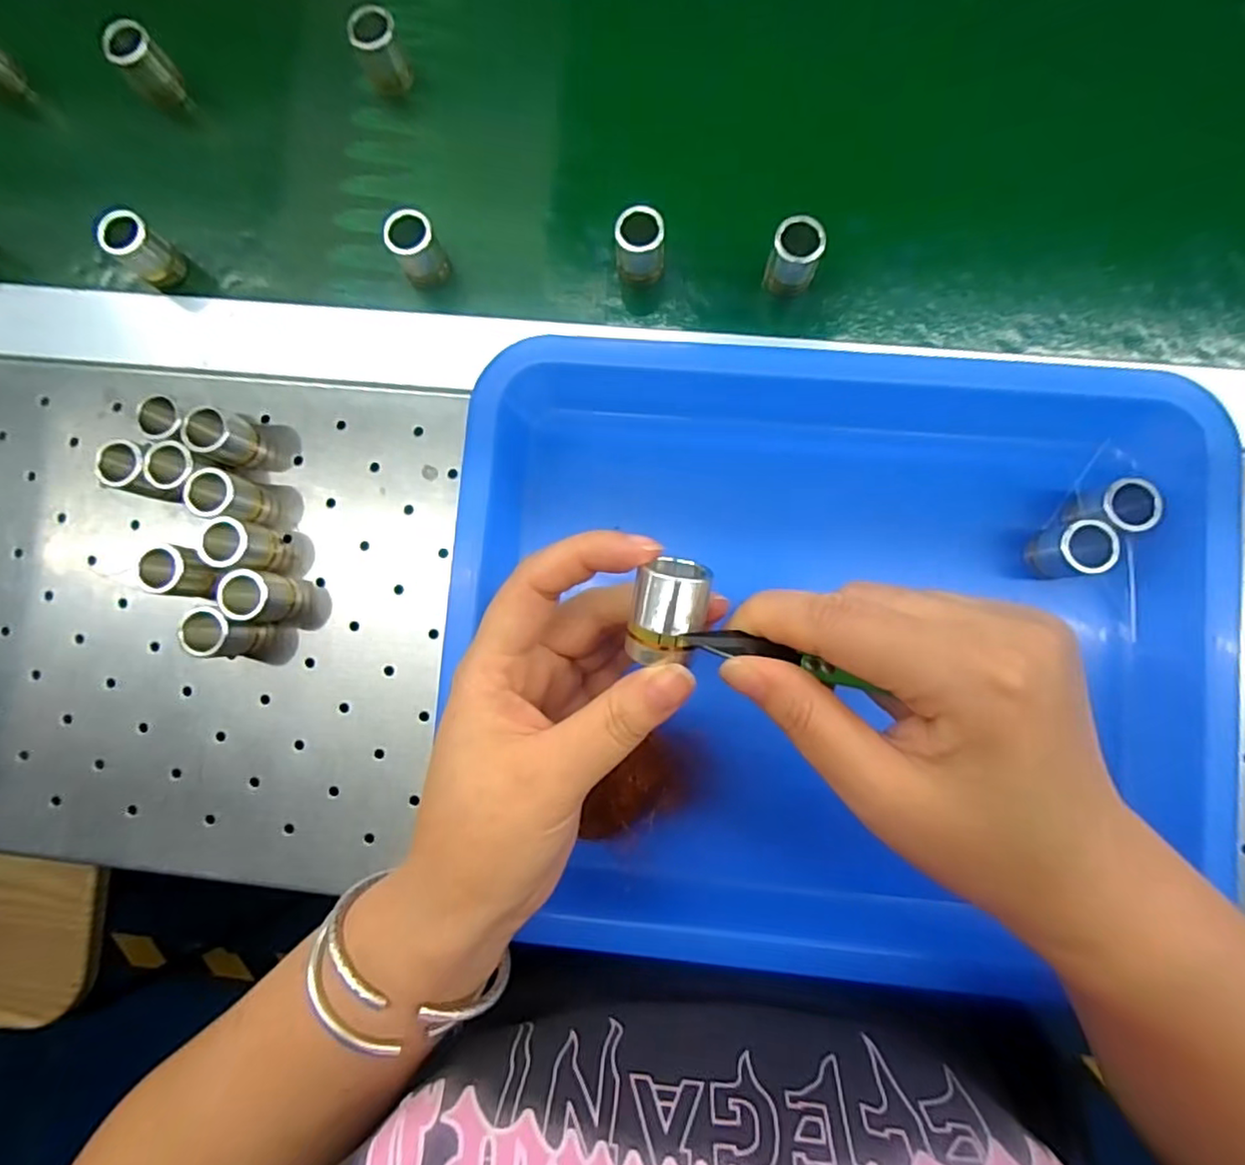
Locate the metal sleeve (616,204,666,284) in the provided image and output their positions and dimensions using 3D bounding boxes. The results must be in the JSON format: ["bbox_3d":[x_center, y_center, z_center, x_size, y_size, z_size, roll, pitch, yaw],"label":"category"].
[{"bbox_3d":[0.009,-0.161,0.307,0.023,0.036,0.017,-7,84,2],"label":"metal sleeve"}]

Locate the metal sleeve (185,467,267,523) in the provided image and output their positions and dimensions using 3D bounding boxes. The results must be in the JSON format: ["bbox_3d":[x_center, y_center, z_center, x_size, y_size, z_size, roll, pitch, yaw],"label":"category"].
[{"bbox_3d":[-0.184,-0.039,0.300,0.022,0.032,0.021,13,85,4],"label":"metal sleeve"}]

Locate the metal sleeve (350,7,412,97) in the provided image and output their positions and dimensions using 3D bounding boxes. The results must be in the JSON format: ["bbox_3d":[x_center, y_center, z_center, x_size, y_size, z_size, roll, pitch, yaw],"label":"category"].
[{"bbox_3d":[-0.123,-0.270,0.326,0.022,0.035,0.017,-22,84,0],"label":"metal sleeve"}]

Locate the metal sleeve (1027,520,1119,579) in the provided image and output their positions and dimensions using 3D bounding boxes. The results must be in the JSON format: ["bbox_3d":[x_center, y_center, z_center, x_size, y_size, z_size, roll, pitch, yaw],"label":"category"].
[{"bbox_3d":[0.193,-0.013,0.278,0.023,0.034,0.022,0,84,3],"label":"metal sleeve"}]

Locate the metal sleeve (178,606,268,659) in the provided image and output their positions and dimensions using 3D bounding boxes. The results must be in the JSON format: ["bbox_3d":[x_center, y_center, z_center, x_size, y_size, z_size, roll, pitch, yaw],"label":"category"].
[{"bbox_3d":[-0.183,0.024,0.295,0.025,0.033,0.022,3,84,3],"label":"metal sleeve"}]

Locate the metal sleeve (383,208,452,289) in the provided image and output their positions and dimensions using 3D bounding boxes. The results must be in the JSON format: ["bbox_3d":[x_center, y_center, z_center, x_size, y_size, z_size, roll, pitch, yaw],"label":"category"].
[{"bbox_3d":[-0.100,-0.163,0.312,0.021,0.032,0.021,0,84,3],"label":"metal sleeve"}]

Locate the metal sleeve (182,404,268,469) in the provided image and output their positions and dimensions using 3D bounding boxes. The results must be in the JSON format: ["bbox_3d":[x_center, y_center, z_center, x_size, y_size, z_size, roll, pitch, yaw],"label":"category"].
[{"bbox_3d":[-0.187,-0.069,0.303,0.021,0.031,0.024,28,86,5],"label":"metal sleeve"}]

